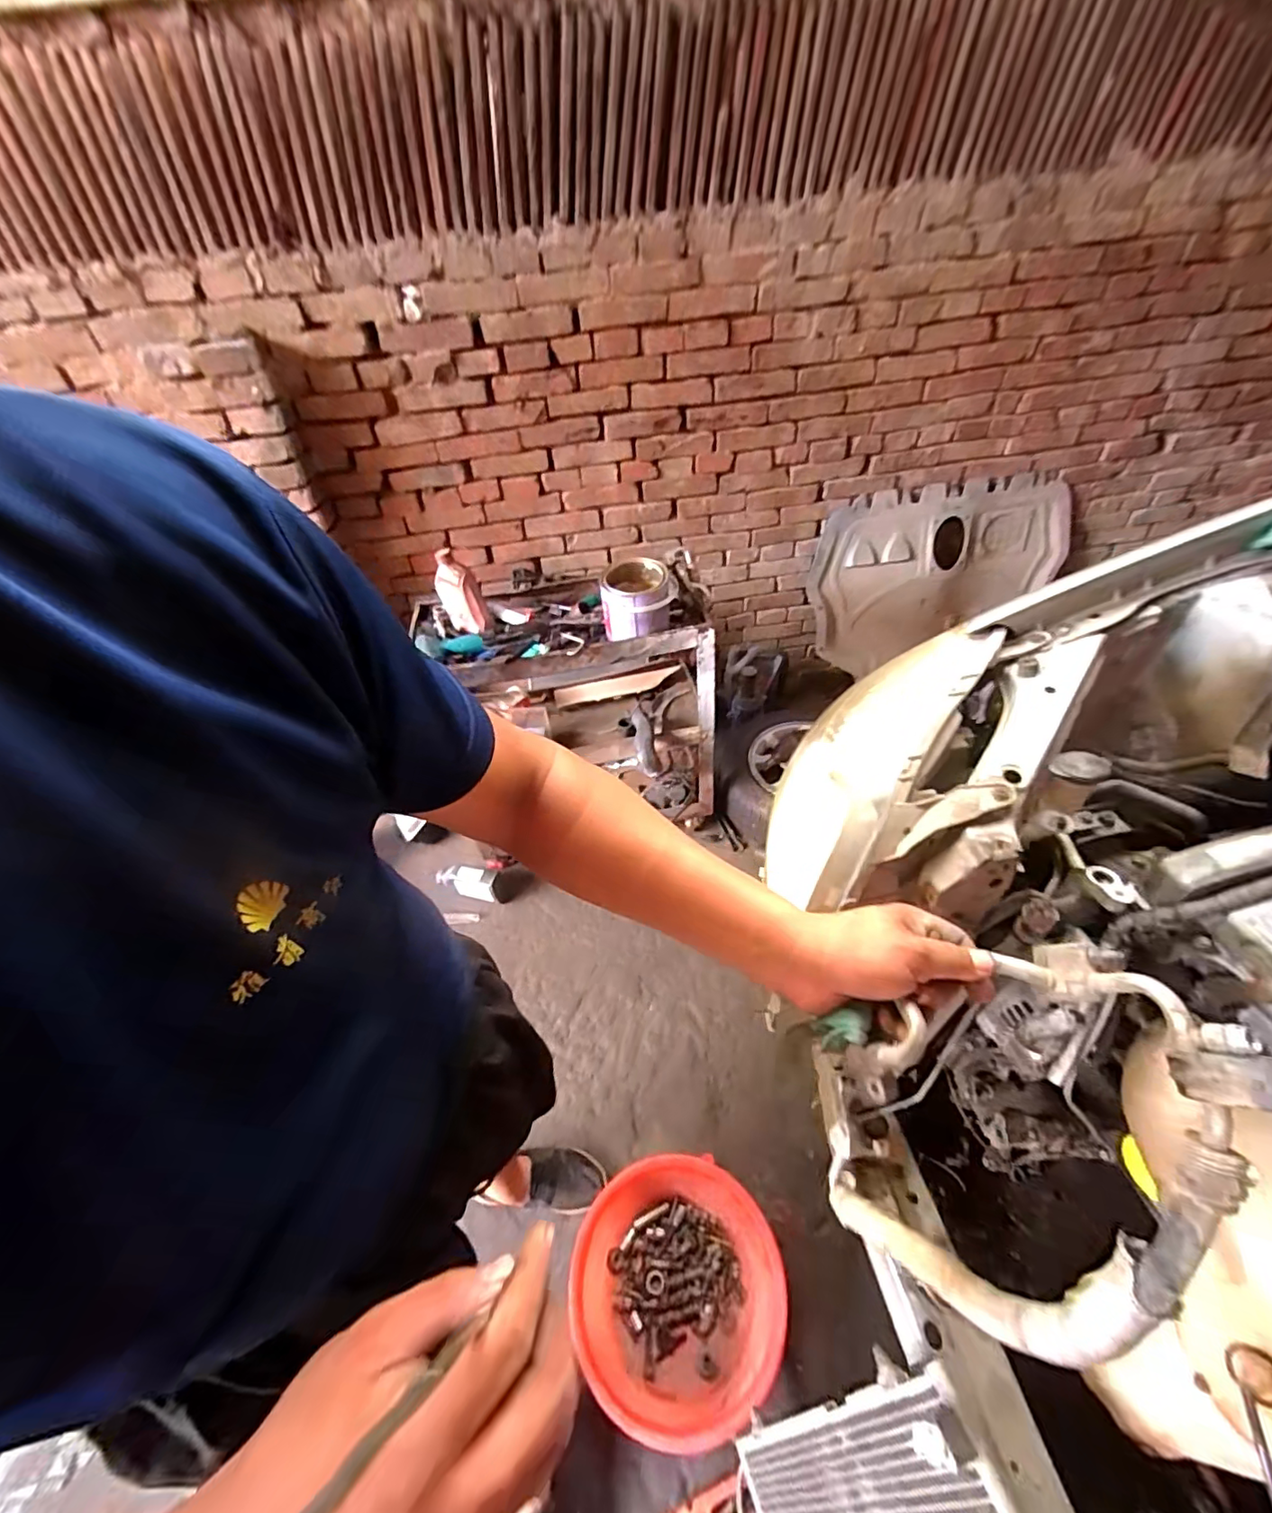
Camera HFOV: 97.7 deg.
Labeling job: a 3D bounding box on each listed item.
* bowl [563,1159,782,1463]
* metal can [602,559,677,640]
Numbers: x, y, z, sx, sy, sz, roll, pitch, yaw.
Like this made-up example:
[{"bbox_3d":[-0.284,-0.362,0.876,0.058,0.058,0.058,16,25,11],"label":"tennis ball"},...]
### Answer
[{"bbox_3d":[0.073,0.967,1.015,0.374,0.105,0.361,-3,42,3],"label":"bowl"},{"bbox_3d":[0.010,-0.370,1.346,0.171,0.148,0.170,-3,42,3],"label":"metal can"}]

